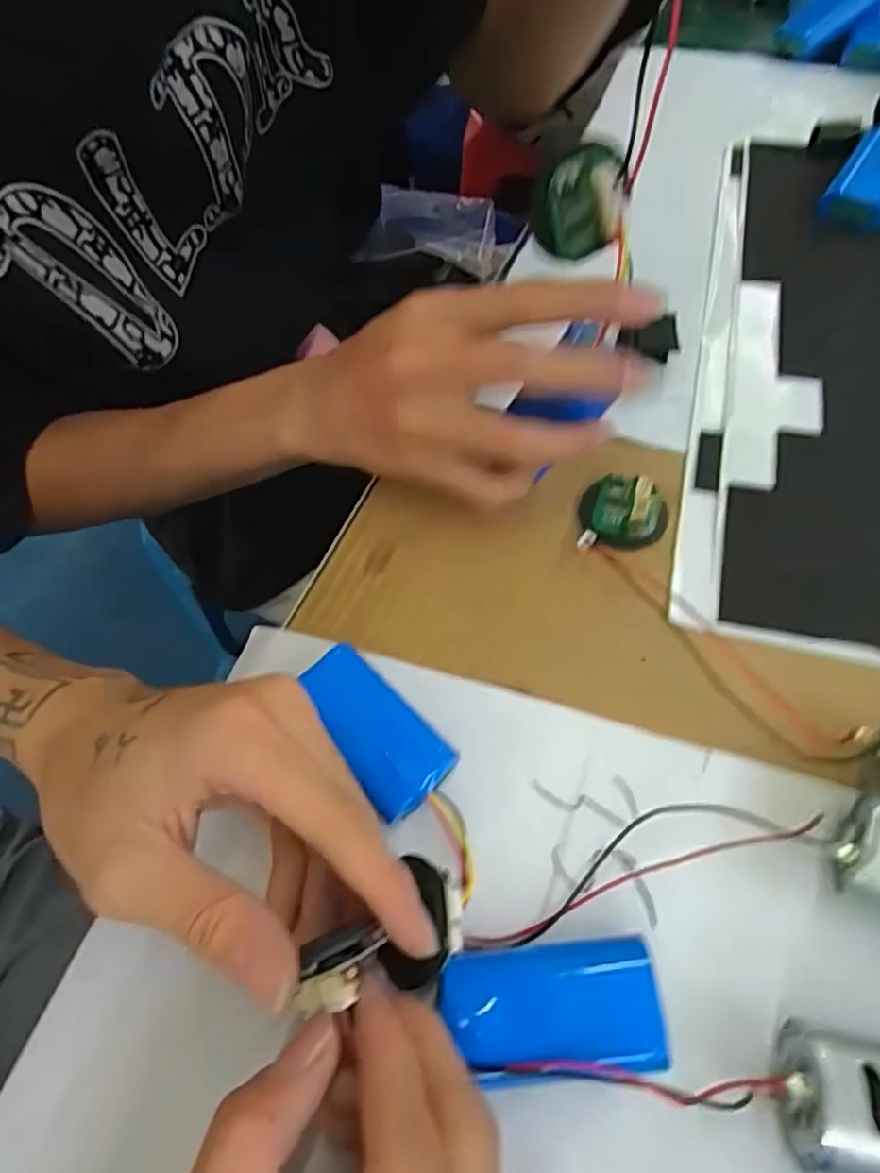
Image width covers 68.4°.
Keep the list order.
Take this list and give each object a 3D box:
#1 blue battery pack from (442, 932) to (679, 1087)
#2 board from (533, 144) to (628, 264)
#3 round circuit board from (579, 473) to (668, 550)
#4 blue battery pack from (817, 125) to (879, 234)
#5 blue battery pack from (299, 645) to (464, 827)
[{"bbox_3d":[0.035,0.132,0.201,0.065,0.020,0.035,-7,62,1],"label":"blue battery pack"},{"bbox_3d":[0.047,-0.130,0.223,0.030,0.034,0.010,0,62,5],"label":"board"},{"bbox_3d":[0.081,-0.035,0.287,0.036,0.010,0.033,-2,62,4],"label":"round circuit board"},{"bbox_3d":[0.249,-0.234,0.371,0.034,0.021,0.078,32,69,19],"label":"blue battery pack"},{"bbox_3d":[-0.025,0.055,0.250,0.033,0.018,0.067,-39,66,-15],"label":"blue battery pack"}]

